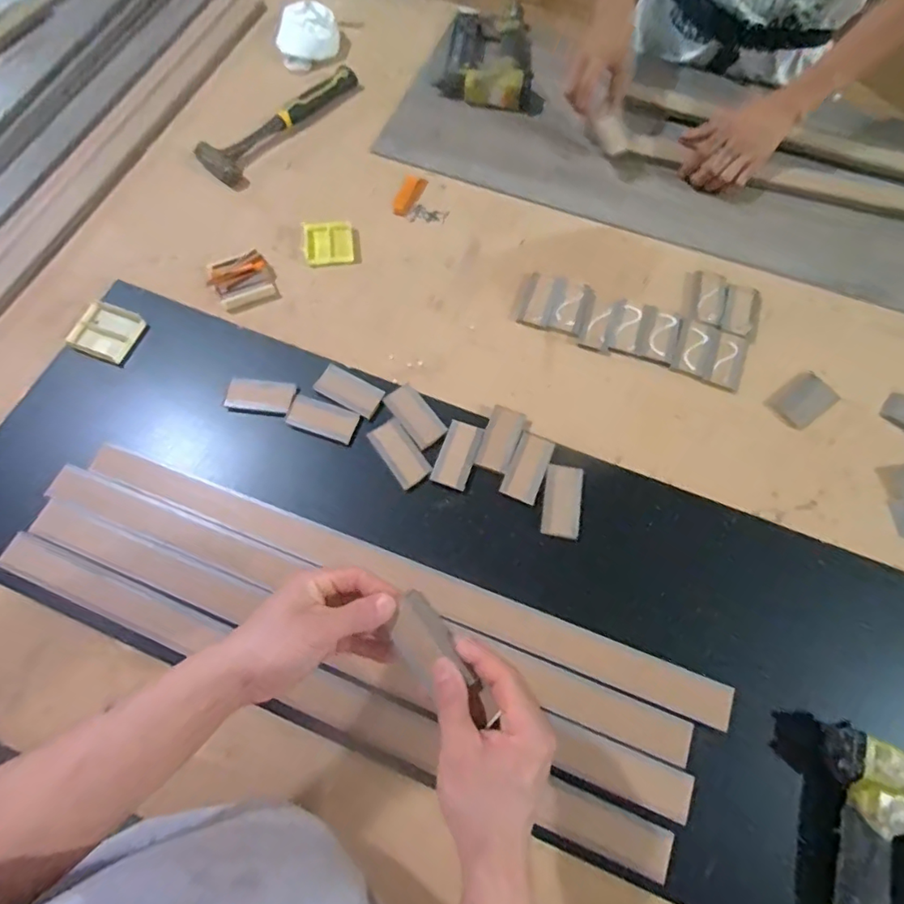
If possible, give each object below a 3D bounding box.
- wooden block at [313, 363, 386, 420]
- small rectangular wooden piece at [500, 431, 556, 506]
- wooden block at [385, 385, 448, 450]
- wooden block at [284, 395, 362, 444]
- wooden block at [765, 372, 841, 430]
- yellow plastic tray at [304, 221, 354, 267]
[{"bbox_3d":[-0.121,-0.074,0.625,0.076,0.008,0.039,26,69,9],"label":"wooden block"},{"bbox_3d":[0.086,0.018,0.596,0.040,0.007,0.078,21,68,8],"label":"small rectangular wooden piece"},{"bbox_3d":[-0.044,-0.044,0.615,0.038,0.007,0.077,-37,73,-15],"label":"wooden block"},{"bbox_3d":[-0.150,-0.039,0.616,0.077,0.009,0.039,17,68,6],"label":"wooden block"},{"bbox_3d":[0.417,-0.061,0.628,0.067,0.015,0.049,-33,72,-14],"label":"wooden block"},{"bbox_3d":[-0.165,-0.279,0.709,0.064,0.015,0.059,-7,67,-4],"label":"yellow plastic tray"}]

